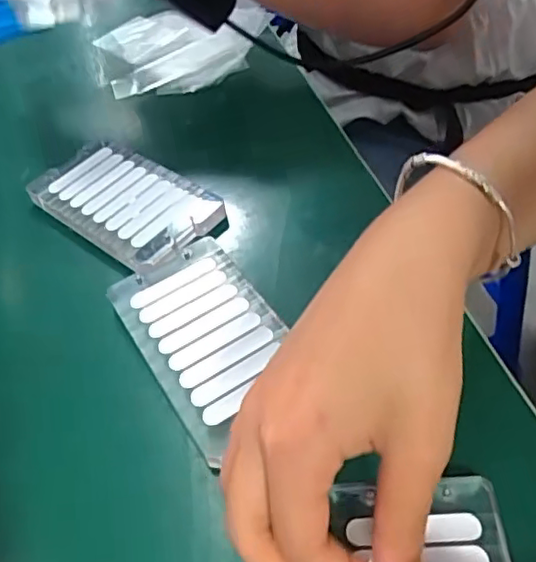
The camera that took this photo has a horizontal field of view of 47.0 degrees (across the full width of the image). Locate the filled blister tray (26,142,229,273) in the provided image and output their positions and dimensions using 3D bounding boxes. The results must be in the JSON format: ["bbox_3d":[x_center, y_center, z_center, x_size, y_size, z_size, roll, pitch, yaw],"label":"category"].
[{"bbox_3d":[-0.092,-0.051,0.397,0.124,0.013,0.070,31,59,28],"label":"filled blister tray"}]

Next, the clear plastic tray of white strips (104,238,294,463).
[{"bbox_3d":[-0.031,0.028,0.320,0.067,0.014,0.116,-29,53,-17],"label":"clear plastic tray of white strips"}]

